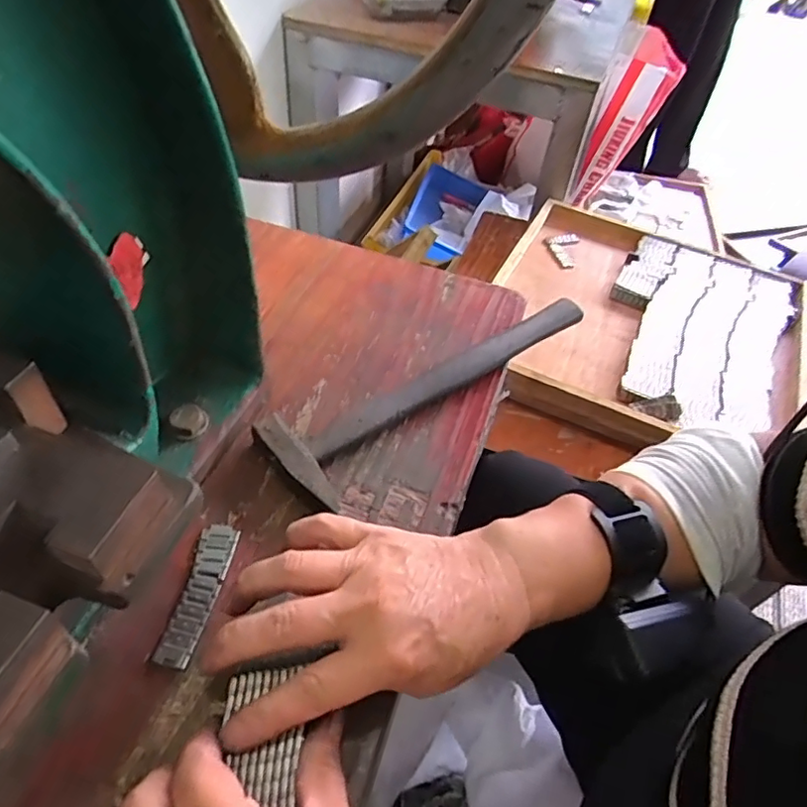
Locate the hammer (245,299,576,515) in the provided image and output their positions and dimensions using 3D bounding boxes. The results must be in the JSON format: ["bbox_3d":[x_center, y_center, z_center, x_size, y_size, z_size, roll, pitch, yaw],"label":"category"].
[{"bbox_3d":[0.029,-0.024,0.412,0.267,0.025,0.070,-34,60,-30],"label":"hammer"}]

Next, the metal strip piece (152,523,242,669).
[{"bbox_3d":[-0.107,0.099,0.306,0.020,0.005,0.075,9,49,2],"label":"metal strip piece"}]

